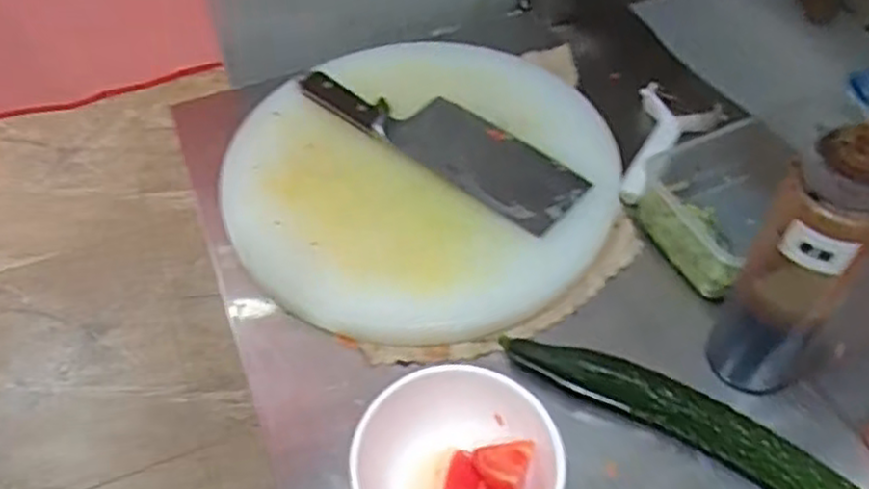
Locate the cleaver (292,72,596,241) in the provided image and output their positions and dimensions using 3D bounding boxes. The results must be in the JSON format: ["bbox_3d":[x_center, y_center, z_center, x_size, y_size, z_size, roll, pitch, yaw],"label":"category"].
[{"bbox_3d":[0.004,-0.108,0.719,0.291,0.023,0.075,32,62,24],"label":"cleaver"}]

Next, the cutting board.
[{"bbox_3d":[-0.011,-0.068,0.711,0.351,0.027,0.352,8,54,10],"label":"cutting board"}]

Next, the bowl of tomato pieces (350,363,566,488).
[{"bbox_3d":[0.017,0.153,0.504,0.131,0.066,0.133,1,47,-1],"label":"bowl of tomato pieces"}]

